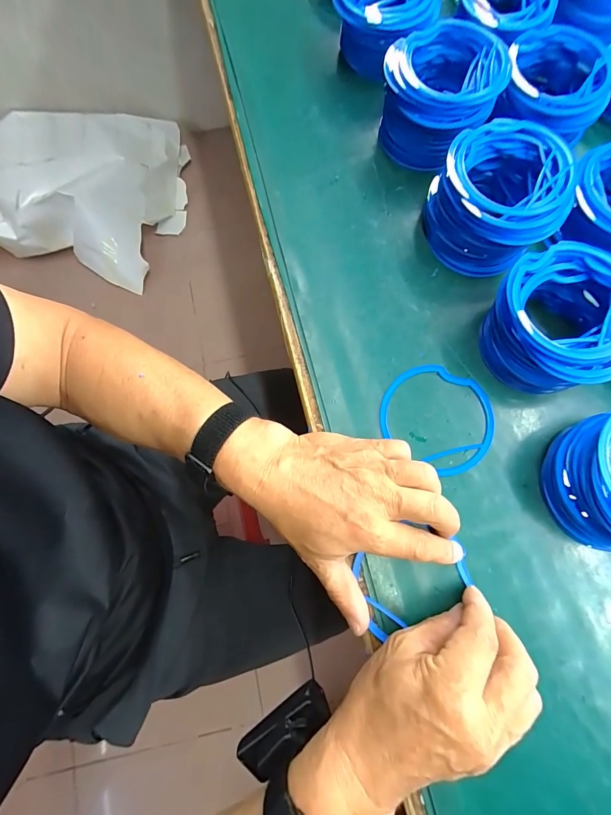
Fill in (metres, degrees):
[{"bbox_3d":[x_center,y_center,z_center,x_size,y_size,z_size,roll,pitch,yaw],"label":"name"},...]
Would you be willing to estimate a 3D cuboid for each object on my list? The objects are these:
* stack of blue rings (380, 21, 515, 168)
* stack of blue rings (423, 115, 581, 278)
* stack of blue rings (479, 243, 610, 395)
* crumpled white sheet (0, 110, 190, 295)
[{"bbox_3d":[0.129,-0.303,0.345,0.112,0.066,0.106,10,77,4],"label":"stack of blue rings"},{"bbox_3d":[0.166,-0.182,0.315,0.104,0.062,0.106,27,79,7],"label":"stack of blue rings"},{"bbox_3d":[0.204,-0.070,0.291,0.102,0.057,0.105,7,77,3],"label":"stack of blue rings"},{"bbox_3d":[-0.759,-0.778,1.233,0.627,0.213,0.593,17,78,5],"label":"crumpled white sheet"}]

